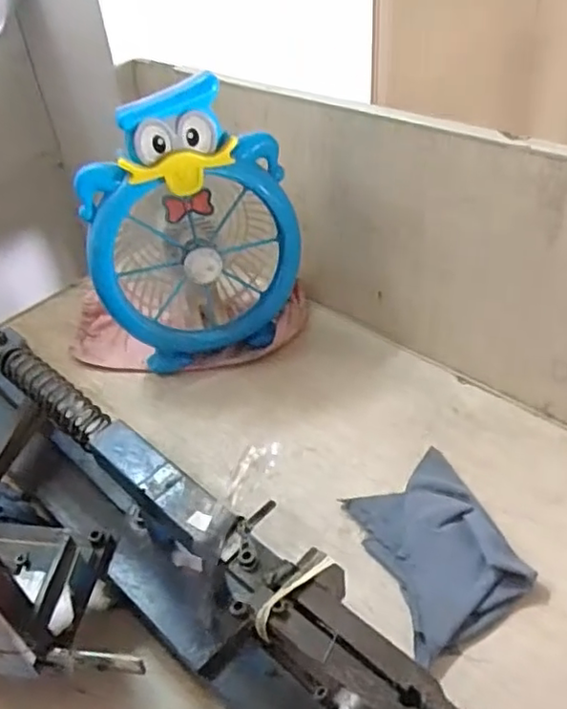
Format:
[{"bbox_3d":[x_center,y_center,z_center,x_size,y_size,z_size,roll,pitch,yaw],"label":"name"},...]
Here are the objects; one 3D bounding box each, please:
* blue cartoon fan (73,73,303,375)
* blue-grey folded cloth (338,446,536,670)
[{"bbox_3d":[-0.101,-0.143,0.702,0.213,0.311,0.138,-12,42,-7],"label":"blue cartoon fan"},{"bbox_3d":[0.129,0.162,0.529,0.110,0.023,0.156,-18,43,-13],"label":"blue-grey folded cloth"}]

